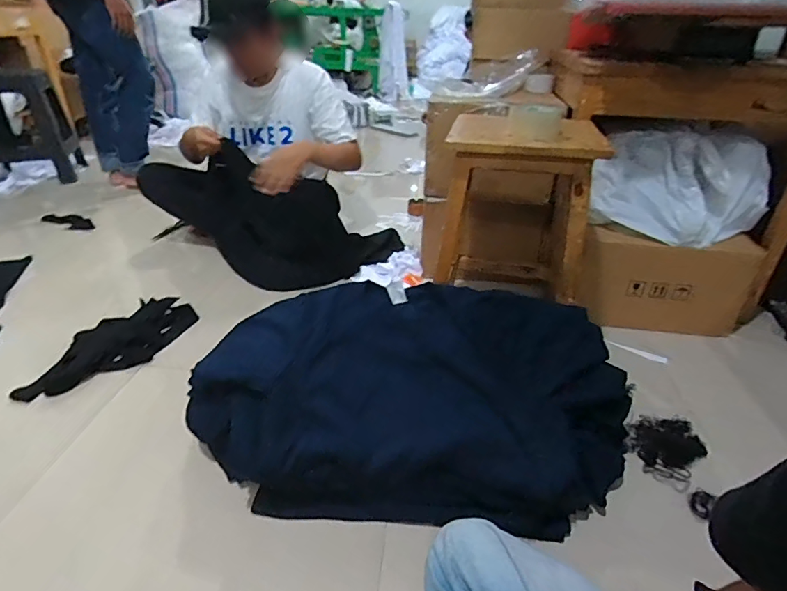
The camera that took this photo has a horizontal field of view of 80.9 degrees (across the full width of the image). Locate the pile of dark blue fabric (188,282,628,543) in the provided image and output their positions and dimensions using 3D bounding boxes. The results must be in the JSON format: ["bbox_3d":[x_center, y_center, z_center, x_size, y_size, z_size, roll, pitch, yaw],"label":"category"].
[{"bbox_3d":[0.033,0.164,0.790,0.724,0.269,0.314,4,31,2],"label":"pile of dark blue fabric"}]

